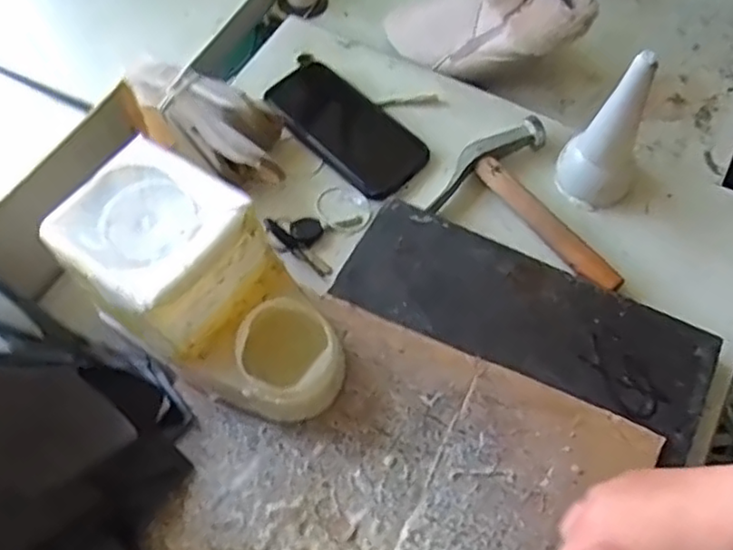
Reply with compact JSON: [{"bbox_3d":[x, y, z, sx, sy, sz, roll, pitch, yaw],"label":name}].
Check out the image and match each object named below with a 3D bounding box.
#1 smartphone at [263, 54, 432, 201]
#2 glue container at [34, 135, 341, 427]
[{"bbox_3d":[-0.028,-0.153,0.674,0.082,0.015,0.186,-40,66,-19],"label":"smartphone"},{"bbox_3d":[-0.112,0.014,0.494,0.209,0.122,0.109,32,66,19],"label":"glue container"}]

